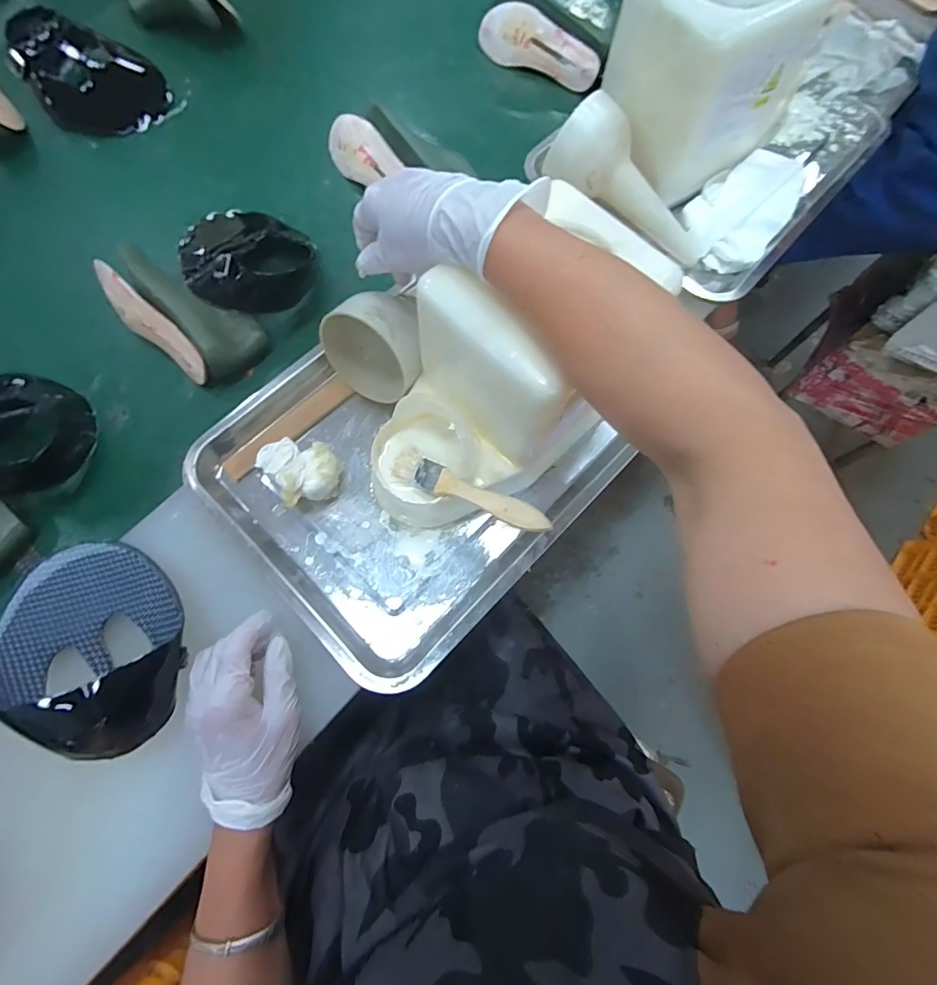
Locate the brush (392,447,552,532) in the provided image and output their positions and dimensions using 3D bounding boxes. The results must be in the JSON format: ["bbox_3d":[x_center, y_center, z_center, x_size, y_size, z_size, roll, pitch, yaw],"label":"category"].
[{"bbox_3d":[-0.003,-0.002,0.353,0.145,0.010,0.023,24,73,33],"label":"brush"}]

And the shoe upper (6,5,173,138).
[{"bbox_3d":[-0.494,-0.547,0.609,0.144,0.075,0.147,-34,75,-10],"label":"shoe upper"}]

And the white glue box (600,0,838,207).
[{"bbox_3d":[0.237,-0.434,0.478,0.168,0.138,0.143,-39,76,-11],"label":"white glue box"}]

